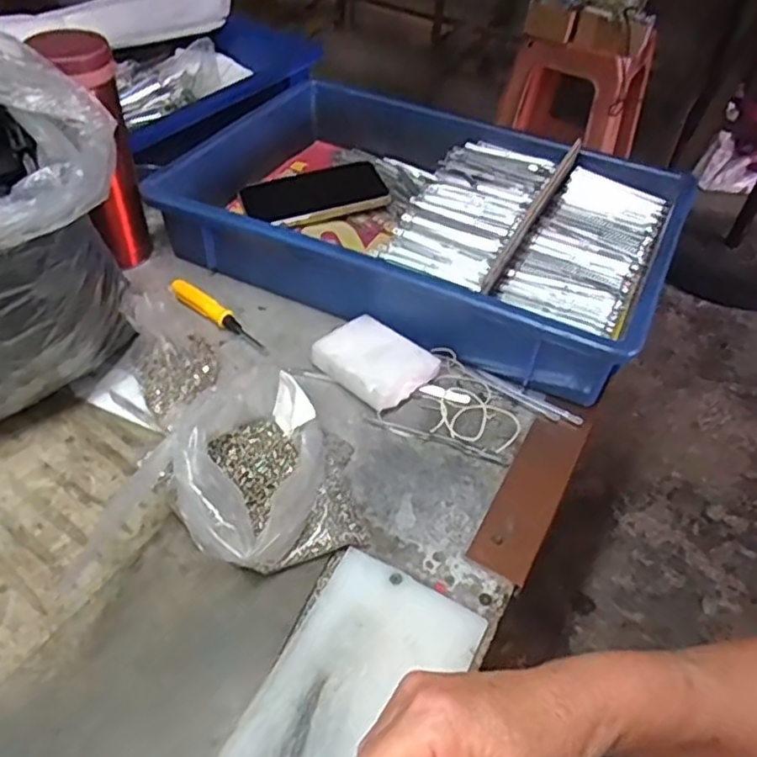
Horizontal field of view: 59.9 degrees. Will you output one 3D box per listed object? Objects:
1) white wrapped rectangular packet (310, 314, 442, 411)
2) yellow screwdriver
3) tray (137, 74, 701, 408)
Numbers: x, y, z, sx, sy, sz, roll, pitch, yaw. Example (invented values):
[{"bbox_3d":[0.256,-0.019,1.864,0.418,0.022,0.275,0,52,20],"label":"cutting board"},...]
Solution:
[{"bbox_3d":[-0.004,-0.015,0.513,0.086,0.020,0.061,36,53,26],"label":"white wrapped rectangular packet"},{"bbox_3d":[-0.134,-0.055,0.558,0.109,0.014,0.021,29,50,21],"label":"yellow screwdriver"},{"bbox_3d":[0.040,-0.152,0.615,0.419,0.076,0.284,21,47,15],"label":"tray"}]

